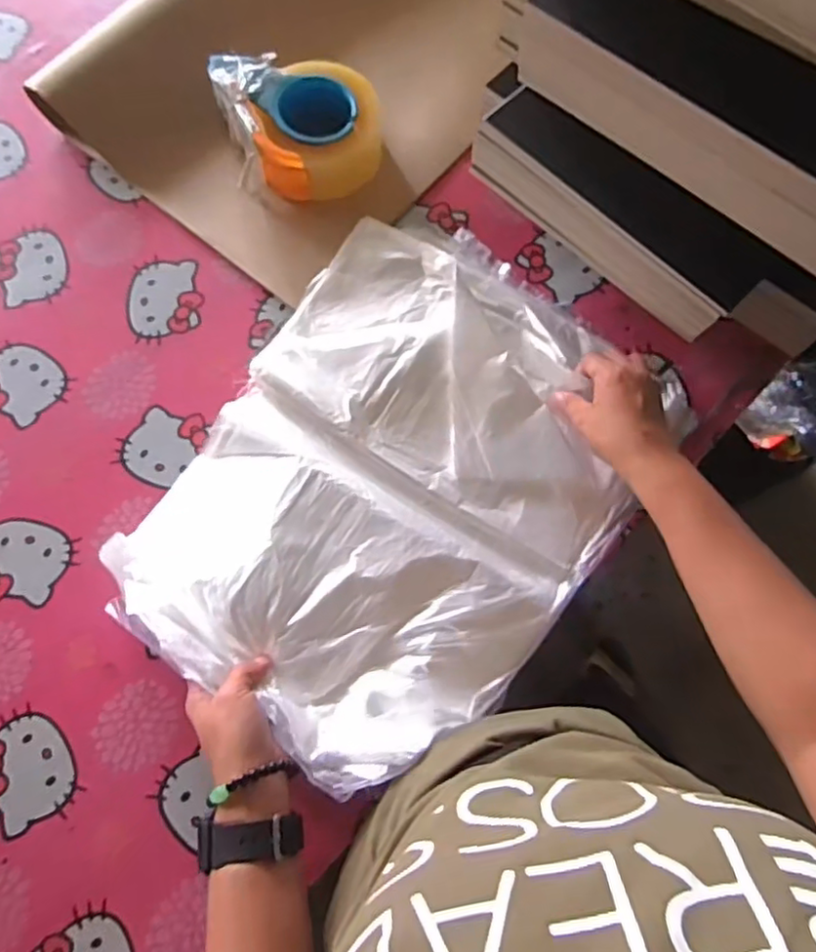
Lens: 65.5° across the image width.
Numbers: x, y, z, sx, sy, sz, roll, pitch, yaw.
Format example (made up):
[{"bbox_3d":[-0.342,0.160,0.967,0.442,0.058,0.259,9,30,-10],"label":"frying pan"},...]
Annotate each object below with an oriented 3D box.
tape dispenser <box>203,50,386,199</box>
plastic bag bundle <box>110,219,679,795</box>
[{"bbox_3d":[-0.103,-0.343,0.627,0.142,0.063,0.147,-15,73,-4],"label":"tape dispenser"},{"bbox_3d":[-0.006,-0.003,0.524,0.334,0.063,0.428,35,78,11],"label":"plastic bag bundle"}]

